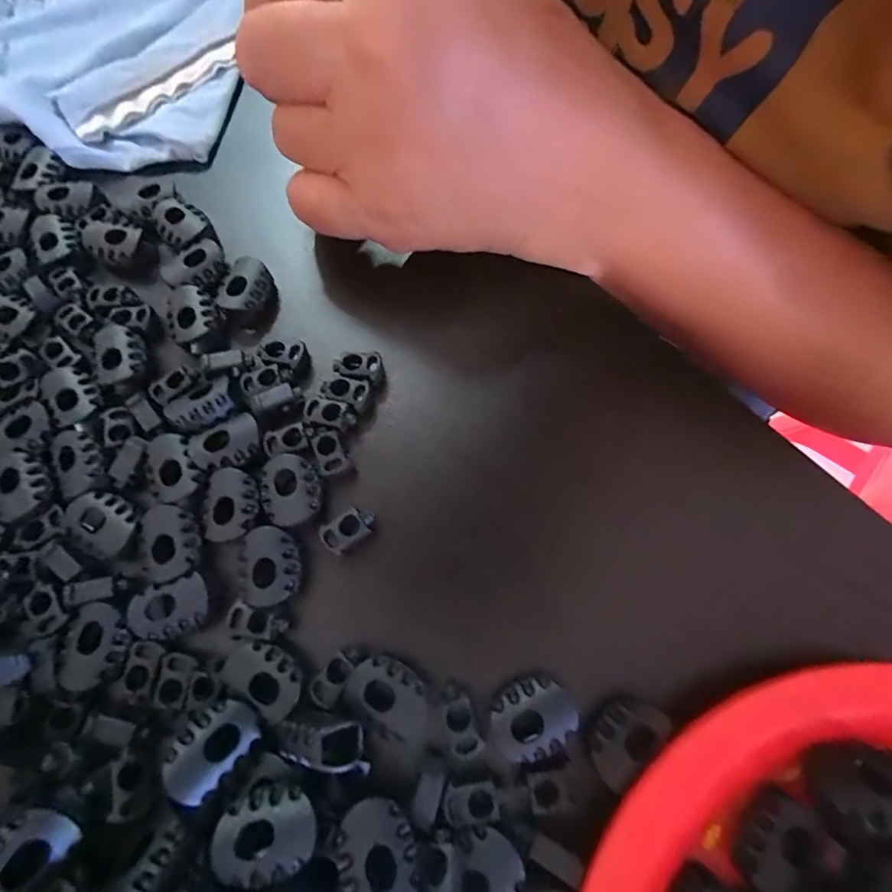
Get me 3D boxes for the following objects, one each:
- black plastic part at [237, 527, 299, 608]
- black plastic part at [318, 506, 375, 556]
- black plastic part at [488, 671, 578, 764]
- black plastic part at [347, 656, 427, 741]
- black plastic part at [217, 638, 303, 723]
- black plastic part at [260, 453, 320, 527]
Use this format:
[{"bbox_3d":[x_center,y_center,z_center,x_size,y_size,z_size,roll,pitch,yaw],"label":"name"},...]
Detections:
[{"bbox_3d":[-0.050,0.033,0.130,0.017,0.004,0.021,-1,73,2],"label":"black plastic part"},{"bbox_3d":[-0.029,0.023,0.134,0.016,0.004,0.010,-37,75,-9],"label":"black plastic part"},{"bbox_3d":[0.021,0.068,0.116,0.021,0.004,0.018,-33,75,-8],"label":"black plastic part"},{"bbox_3d":[-0.015,0.063,0.119,0.021,0.004,0.015,26,75,9],"label":"black plastic part"},{"bbox_3d":[-0.047,0.060,0.122,0.021,0.004,0.013,31,76,10],"label":"black plastic part"},{"bbox_3d":[-0.046,0.012,0.137,0.016,0.004,0.021,-19,73,-4],"label":"black plastic part"}]

